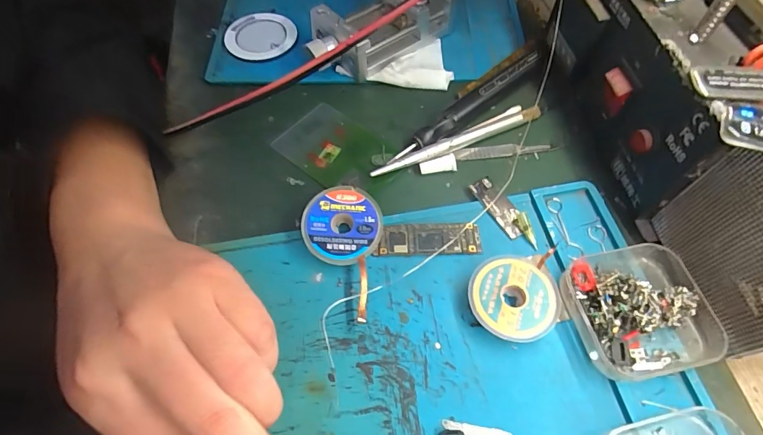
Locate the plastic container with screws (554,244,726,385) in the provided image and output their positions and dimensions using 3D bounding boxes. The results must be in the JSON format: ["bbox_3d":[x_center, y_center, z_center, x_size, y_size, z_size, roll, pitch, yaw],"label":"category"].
[{"bbox_3d":[0.130,0.046,0.211,0.065,0.024,0.062,-9,59,-4],"label":"plastic container with screws"}]

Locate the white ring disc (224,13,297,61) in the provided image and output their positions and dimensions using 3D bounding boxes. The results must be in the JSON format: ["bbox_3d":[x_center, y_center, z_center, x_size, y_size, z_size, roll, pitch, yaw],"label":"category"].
[{"bbox_3d":[-0.097,-0.148,0.338,0.047,0.009,0.051,23,62,14],"label":"white ring disc"}]

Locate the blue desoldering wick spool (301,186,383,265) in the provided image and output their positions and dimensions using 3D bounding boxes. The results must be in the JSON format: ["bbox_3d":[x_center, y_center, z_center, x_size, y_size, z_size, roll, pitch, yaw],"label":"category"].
[{"bbox_3d":[-0.023,0.006,0.244,0.044,0.013,0.044,1,72,-2],"label":"blue desoldering wick spool"}]

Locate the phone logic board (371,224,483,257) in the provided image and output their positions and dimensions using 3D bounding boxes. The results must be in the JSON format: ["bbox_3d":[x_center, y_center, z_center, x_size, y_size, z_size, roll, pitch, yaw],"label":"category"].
[{"bbox_3d":[0.028,0.013,0.243,0.060,0.004,0.020,0,59,2],"label":"phone logic board"}]

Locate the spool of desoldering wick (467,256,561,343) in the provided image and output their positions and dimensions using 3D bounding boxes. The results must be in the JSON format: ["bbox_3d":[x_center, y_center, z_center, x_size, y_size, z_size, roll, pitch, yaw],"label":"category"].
[{"bbox_3d":[0.069,0.043,0.220,0.045,0.013,0.042,-1,59,1],"label":"spool of desoldering wick"}]

